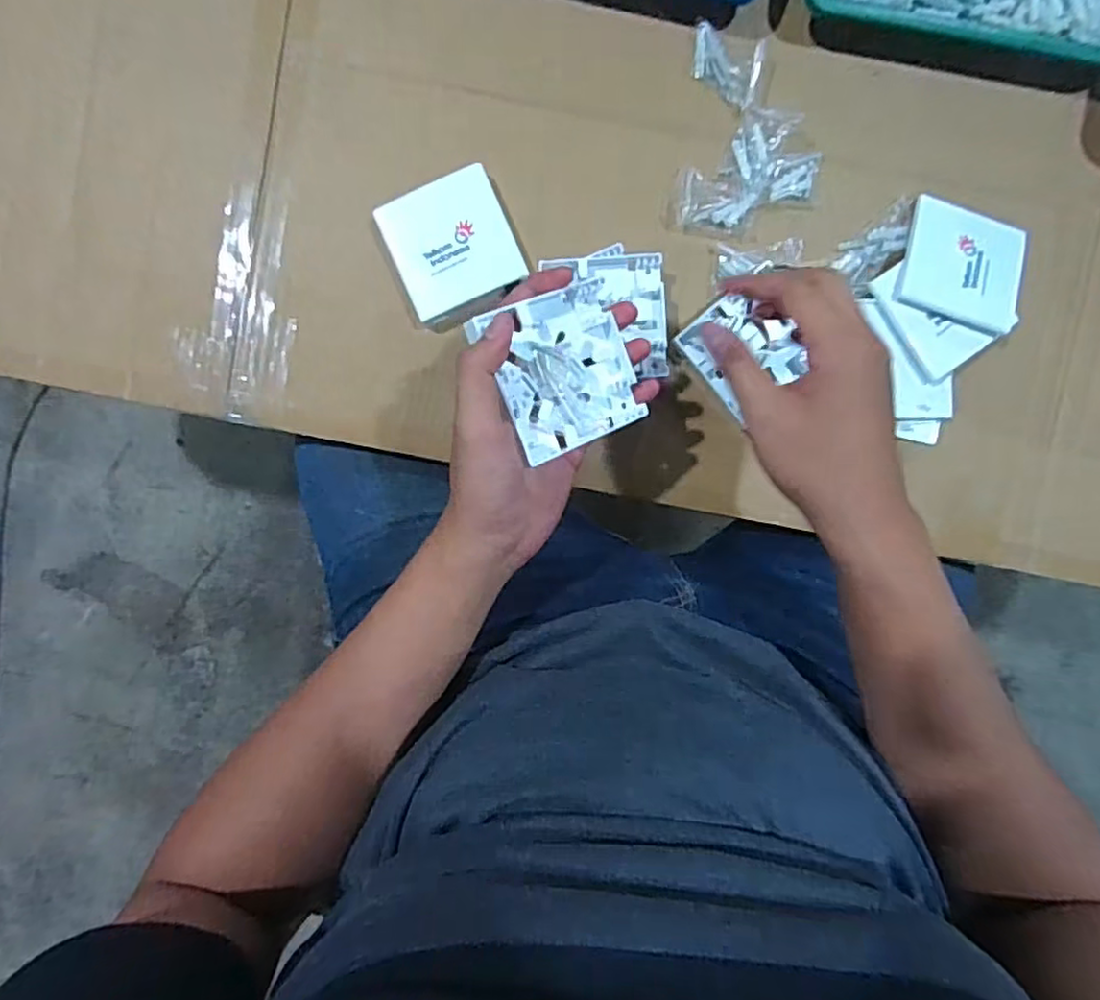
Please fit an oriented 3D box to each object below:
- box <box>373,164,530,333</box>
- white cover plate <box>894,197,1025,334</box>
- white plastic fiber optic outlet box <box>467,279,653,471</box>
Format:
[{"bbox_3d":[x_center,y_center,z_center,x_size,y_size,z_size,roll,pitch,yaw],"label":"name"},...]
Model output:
[{"bbox_3d":[-0.068,-0.179,0.477,0.084,0.022,0.096,-23,93,1],"label":"box"},{"bbox_3d":[0.297,-0.168,0.468,0.087,0.007,0.080,19,85,-1],"label":"white cover plate"},{"bbox_3d":[0.007,-0.074,0.378,0.083,0.011,0.081,-29,100,-26],"label":"white plastic fiber optic outlet box"}]

